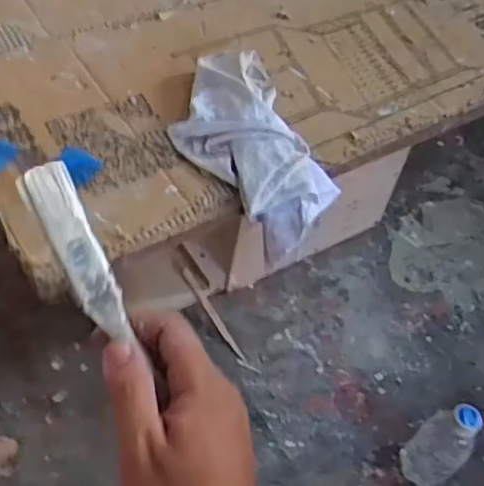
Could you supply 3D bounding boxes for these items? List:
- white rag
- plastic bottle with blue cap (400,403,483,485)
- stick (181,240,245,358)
[{"bbox_3d":[0.004,-0.086,0.569,0.110,0.069,0.200,-15,55,-19],"label":"white rag"},{"bbox_3d":[0.237,0.233,0.749,0.060,0.163,0.058,3,51,-3],"label":"plastic bottle with blue cap"},{"bbox_3d":[-0.041,0.101,0.906,0.013,0.011,0.155,-27,74,-25],"label":"stick"}]

